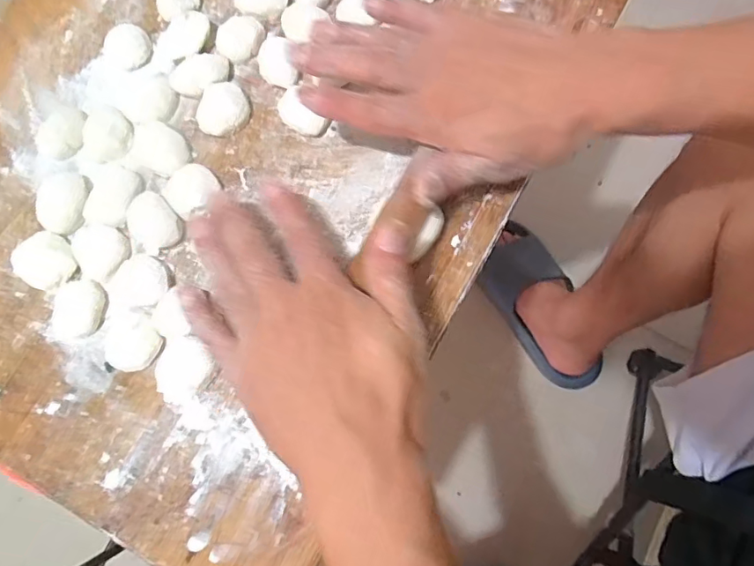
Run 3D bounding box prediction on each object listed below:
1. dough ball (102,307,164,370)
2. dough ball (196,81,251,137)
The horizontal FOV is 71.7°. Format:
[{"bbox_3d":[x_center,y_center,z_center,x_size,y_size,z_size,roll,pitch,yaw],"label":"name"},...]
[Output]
[{"bbox_3d":[-0.153,0.036,0.321,0.034,0.011,0.035,0,77,0],"label":"dough ball"},{"bbox_3d":[-0.106,-0.119,0.357,0.036,0.013,0.037,0,77,0],"label":"dough ball"}]

